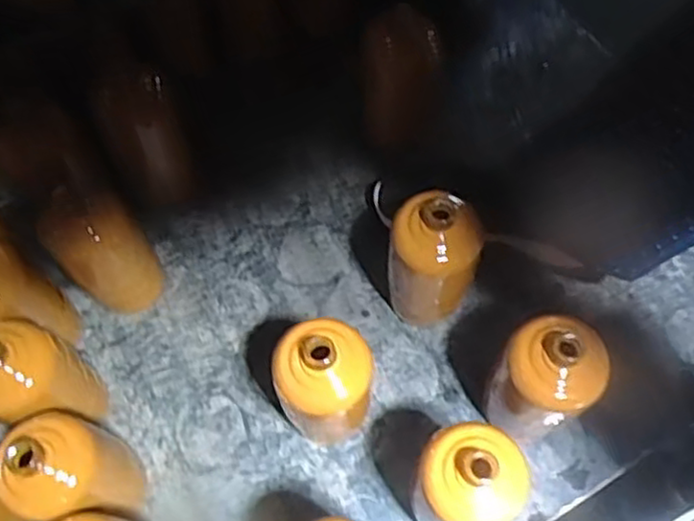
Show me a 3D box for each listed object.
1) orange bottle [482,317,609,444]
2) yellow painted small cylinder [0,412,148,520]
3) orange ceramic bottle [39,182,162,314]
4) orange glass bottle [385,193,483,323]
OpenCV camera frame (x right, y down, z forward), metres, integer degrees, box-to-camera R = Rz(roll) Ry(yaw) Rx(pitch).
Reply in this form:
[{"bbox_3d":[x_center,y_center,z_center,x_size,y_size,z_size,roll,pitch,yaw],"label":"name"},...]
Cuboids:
[{"bbox_3d":[0.170,0.111,0.636,0.074,0.180,0.085,-35,69,-12],"label":"orange bottle"},{"bbox_3d":[-0.233,0.188,0.609,0.080,0.180,0.083,-1,66,2],"label":"yellow painted small cylinder"},{"bbox_3d":[-0.237,-0.006,0.698,0.077,0.186,0.078,-39,70,-13],"label":"orange ceramic bottle"},{"bbox_3d":[0.082,0.002,0.687,0.081,0.185,0.075,-1,66,2],"label":"orange glass bottle"}]

